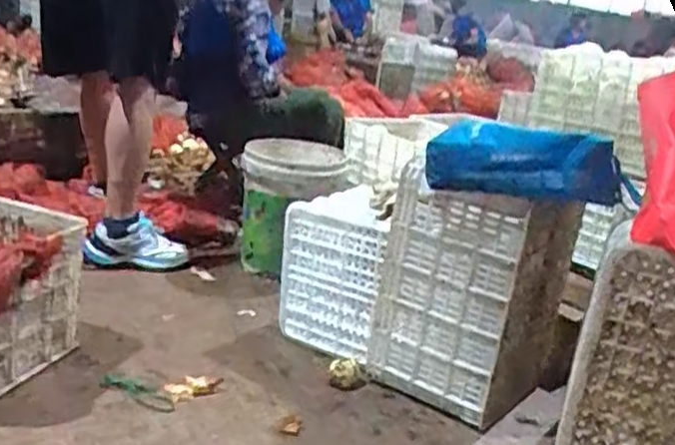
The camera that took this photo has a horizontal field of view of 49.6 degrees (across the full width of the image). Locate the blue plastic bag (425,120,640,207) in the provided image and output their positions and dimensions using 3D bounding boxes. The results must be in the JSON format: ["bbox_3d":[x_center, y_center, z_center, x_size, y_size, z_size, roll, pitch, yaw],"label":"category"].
[{"bbox_3d":[0.353,-0.107,1.309,0.372,0.133,0.122,9,19,8],"label":"blue plastic bag"}]

